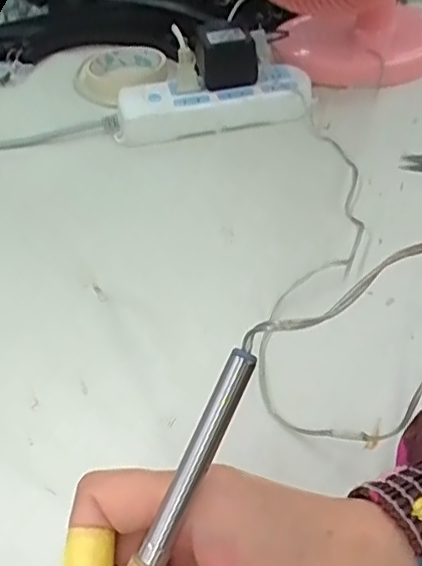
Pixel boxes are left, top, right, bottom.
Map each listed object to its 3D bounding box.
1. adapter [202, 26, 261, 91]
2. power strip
[{"bbox_3d":[0.019,-0.215,0.580,0.052,0.048,0.033,-3,40,3],"label":"adapter"},{"bbox_3d":[0.000,-0.177,0.590,0.184,0.034,0.071,-6,40,-1],"label":"power strip"}]

